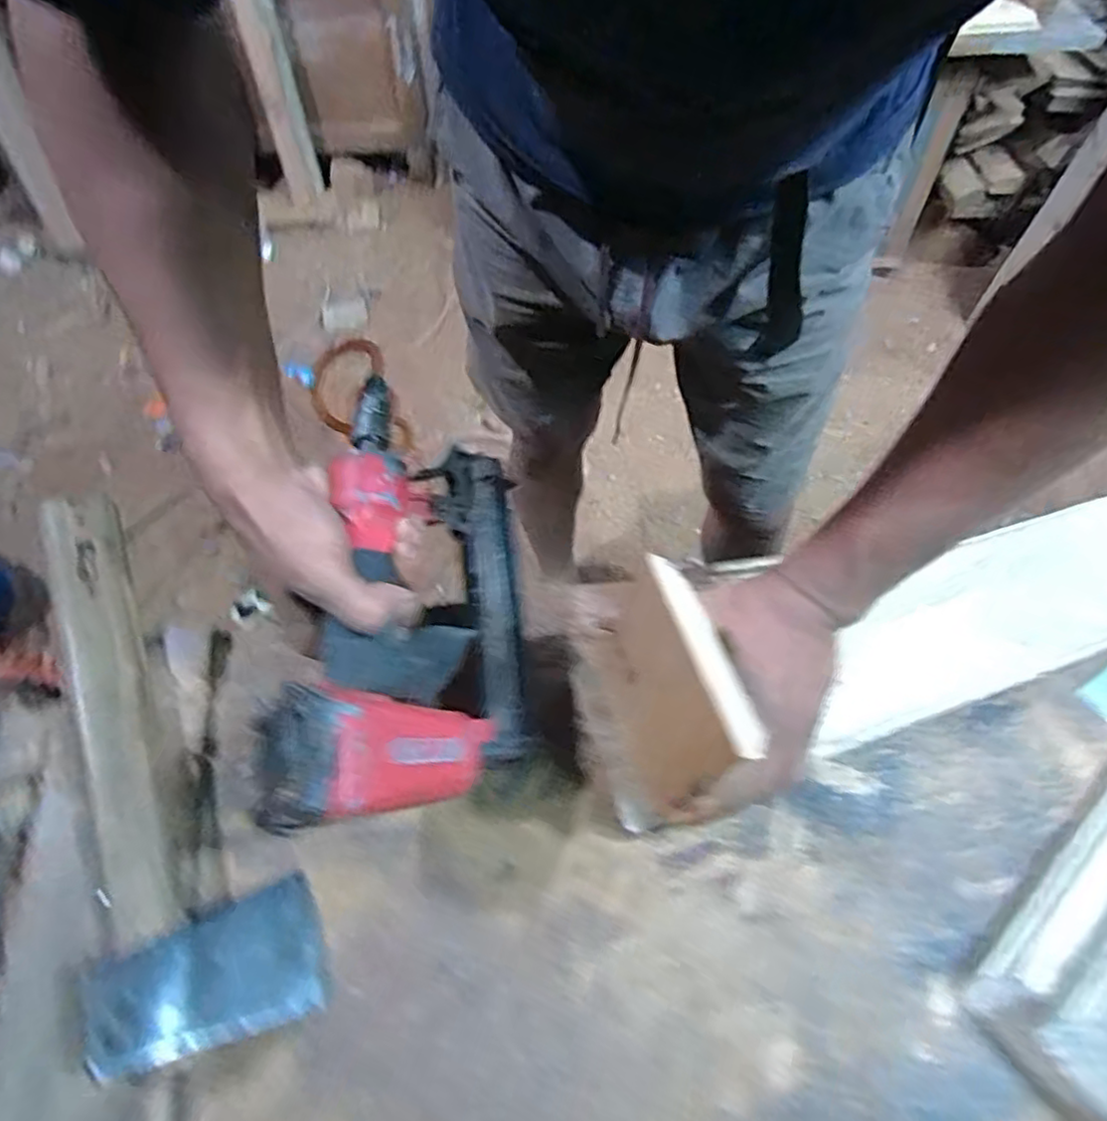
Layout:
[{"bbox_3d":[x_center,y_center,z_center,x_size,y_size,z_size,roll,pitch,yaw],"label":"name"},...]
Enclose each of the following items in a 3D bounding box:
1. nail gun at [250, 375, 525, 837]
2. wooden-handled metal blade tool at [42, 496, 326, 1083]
[{"bbox_3d":[-0.087,0.026,0.403,0.075,0.165,0.260,-26,55,35],"label":"nail gun"},{"bbox_3d":[-0.250,0.114,0.395,0.096,0.060,0.349,-27,65,-14],"label":"wooden-handled metal blade tool"}]

